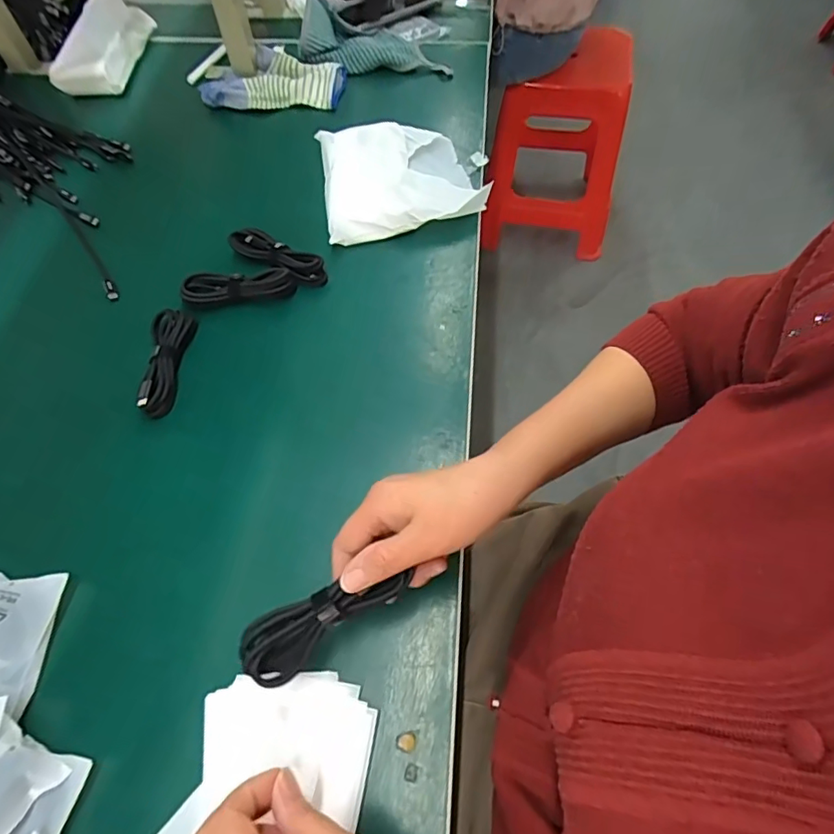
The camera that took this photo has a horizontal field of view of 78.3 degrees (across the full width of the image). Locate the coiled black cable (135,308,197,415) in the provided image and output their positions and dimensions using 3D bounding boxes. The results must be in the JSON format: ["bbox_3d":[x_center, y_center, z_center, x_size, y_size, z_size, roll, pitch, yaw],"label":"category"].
[{"bbox_3d":[-0.228,-0.052,0.461,0.035,0.018,0.107,-3,61,2],"label":"coiled black cable"}]

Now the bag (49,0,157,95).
[{"bbox_3d":[-0.430,-0.507,0.692,0.082,0.072,0.153,4,61,5],"label":"bag"}]

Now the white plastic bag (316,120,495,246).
[{"bbox_3d":[-0.020,-0.269,0.570,0.167,0.033,0.165,-10,61,-2],"label":"white plastic bag"}]

